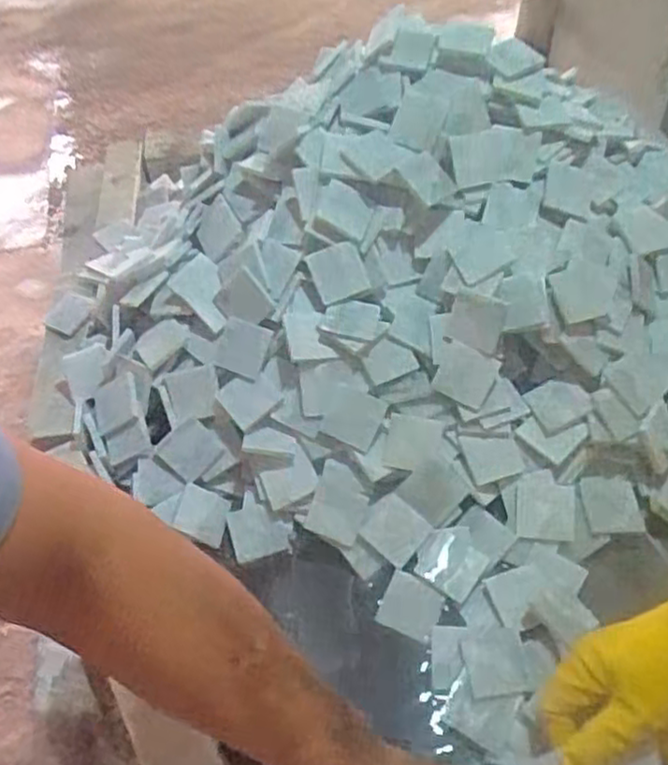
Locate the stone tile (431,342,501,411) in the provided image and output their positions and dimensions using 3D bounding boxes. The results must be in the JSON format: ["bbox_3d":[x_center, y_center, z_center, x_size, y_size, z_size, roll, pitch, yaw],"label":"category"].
[{"bbox_3d":[0.121,-0.005,0.648,0.051,0.050,0.004,24,11,4],"label":"stone tile"}]

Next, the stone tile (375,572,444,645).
[{"bbox_3d":[0.067,0.195,0.605,0.051,0.005,0.048,16,60,26],"label":"stone tile"}]

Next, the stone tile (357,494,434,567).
[{"bbox_3d":[0.055,0.135,0.646,0.055,0.004,0.050,40,74,13],"label":"stone tile"}]

